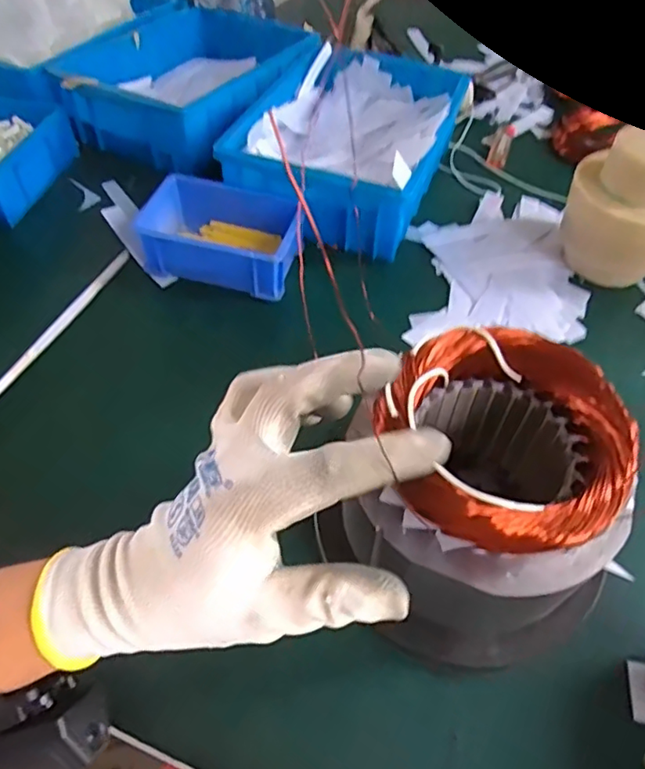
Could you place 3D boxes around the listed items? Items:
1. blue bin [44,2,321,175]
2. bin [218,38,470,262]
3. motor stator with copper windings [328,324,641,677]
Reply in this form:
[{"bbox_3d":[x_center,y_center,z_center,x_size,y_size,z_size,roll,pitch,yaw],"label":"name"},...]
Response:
[{"bbox_3d":[-0.153,-0.376,0.705,0.221,0.075,0.289,22,56,16],"label":"blue bin"},{"bbox_3d":[0.031,-0.268,0.633,0.208,0.085,0.285,15,54,12],"label":"bin"},{"bbox_3d":[0.090,0.073,0.327,0.139,0.145,0.145,-32,59,-22],"label":"motor stator with copper windings"}]

